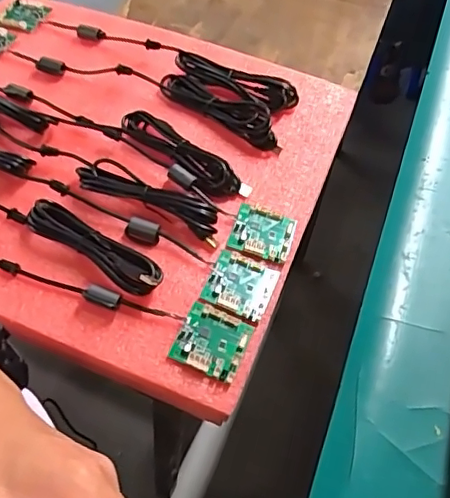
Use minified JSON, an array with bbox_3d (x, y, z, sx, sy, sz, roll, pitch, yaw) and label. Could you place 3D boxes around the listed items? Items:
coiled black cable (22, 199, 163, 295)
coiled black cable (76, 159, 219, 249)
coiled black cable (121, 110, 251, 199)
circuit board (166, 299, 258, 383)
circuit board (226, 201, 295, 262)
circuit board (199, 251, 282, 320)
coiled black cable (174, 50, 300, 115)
[{"bbox_3d":[-0.119,-0.003,0.515,0.142,0.021,0.034,28,56,16],"label":"coiled black cable"},{"bbox_3d":[-0.073,-0.051,0.549,0.148,0.027,0.033,21,55,11],"label":"coiled black cable"},{"bbox_3d":[-0.043,-0.098,0.592,0.152,0.023,0.044,33,57,18],"label":"coiled black cable"},{"bbox_3d":[-0.011,0.080,0.491,0.058,0.009,0.056,21,54,11],"label":"circuit board"},{"bbox_3d":[0.037,-0.016,0.556,0.058,0.005,0.058,17,54,8],"label":"circuit board"},{"bbox_3d":[0.014,0.033,0.521,0.059,0.008,0.060,20,54,10],"label":"circuit board"},{"bbox_3d":[0.012,-0.195,0.657,0.146,0.029,0.035,17,54,8],"label":"coiled black cable"}]

